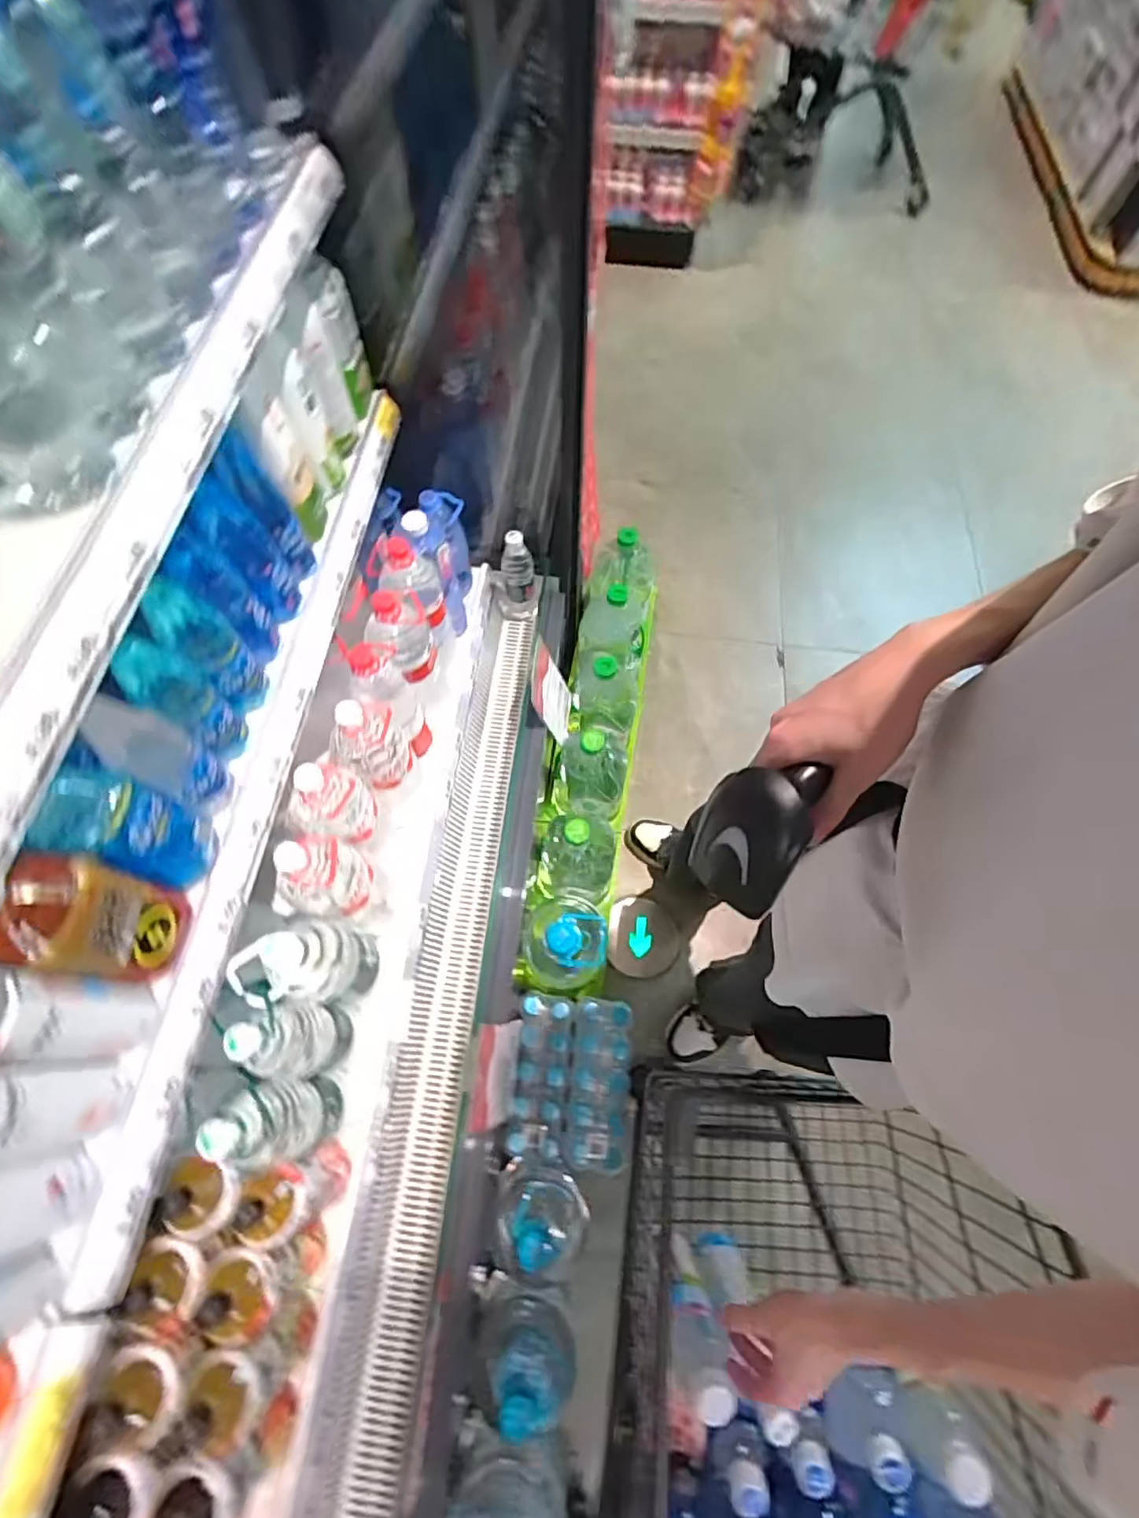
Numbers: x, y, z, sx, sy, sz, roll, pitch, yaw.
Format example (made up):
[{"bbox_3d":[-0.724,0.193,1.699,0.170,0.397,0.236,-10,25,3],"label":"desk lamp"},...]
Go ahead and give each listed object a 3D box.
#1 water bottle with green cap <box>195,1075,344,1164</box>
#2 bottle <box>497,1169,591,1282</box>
[{"bbox_3d":[-0.341,0.432,0.715,0.078,0.240,0.090,-14,67,-6],"label":"water bottle with green cap"},{"bbox_3d":[-0.051,0.775,1.009,0.138,0.270,0.154,13,67,6],"label":"bottle"}]

